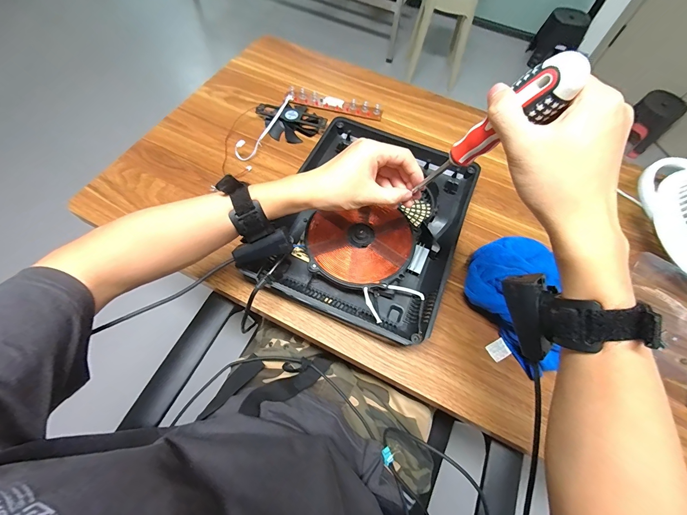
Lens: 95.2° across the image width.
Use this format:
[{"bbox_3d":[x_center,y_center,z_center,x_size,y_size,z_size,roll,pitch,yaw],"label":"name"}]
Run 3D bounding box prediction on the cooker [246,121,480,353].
[{"bbox_3d":[0.046,-0.064,0.500,0.267,0.055,0.349,21,64,7],"label":"cooker"}]

